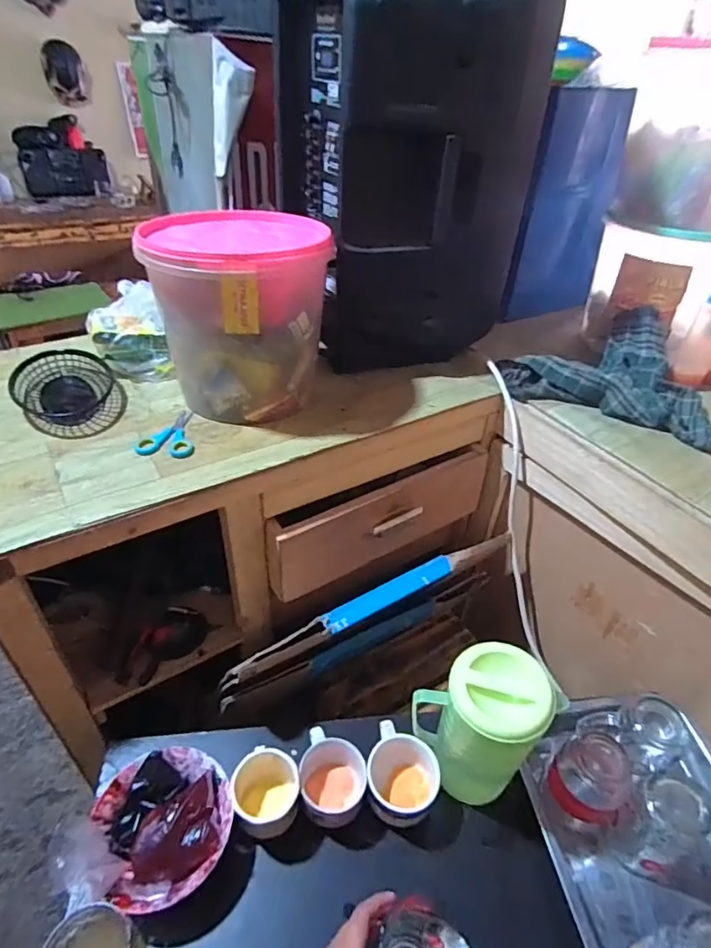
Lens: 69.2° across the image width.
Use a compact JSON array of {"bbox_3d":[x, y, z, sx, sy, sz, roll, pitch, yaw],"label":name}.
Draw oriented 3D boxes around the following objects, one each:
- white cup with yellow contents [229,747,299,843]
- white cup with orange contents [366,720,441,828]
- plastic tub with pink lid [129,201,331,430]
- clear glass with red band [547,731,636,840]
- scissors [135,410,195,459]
[{"bbox_3d":[-0.109,0.377,0.616,0.074,0.075,0.081,1,40,-1],"label":"white cup with yellow contents"},{"bbox_3d":[0.058,0.375,0.640,0.085,0.060,0.093,1,40,-1],"label":"white cup with orange contents"},{"bbox_3d":[-0.182,-0.244,0.778,0.226,0.236,0.262,-22,45,-25],"label":"plastic tub with pink lid"},{"bbox_3d":[0.285,0.383,0.637,0.080,0.123,0.079,3,40,1],"label":"clear glass with red band"},{"bbox_3d":[-0.259,-0.062,0.735,0.074,0.006,0.115,2,40,0],"label":"scissors"}]

